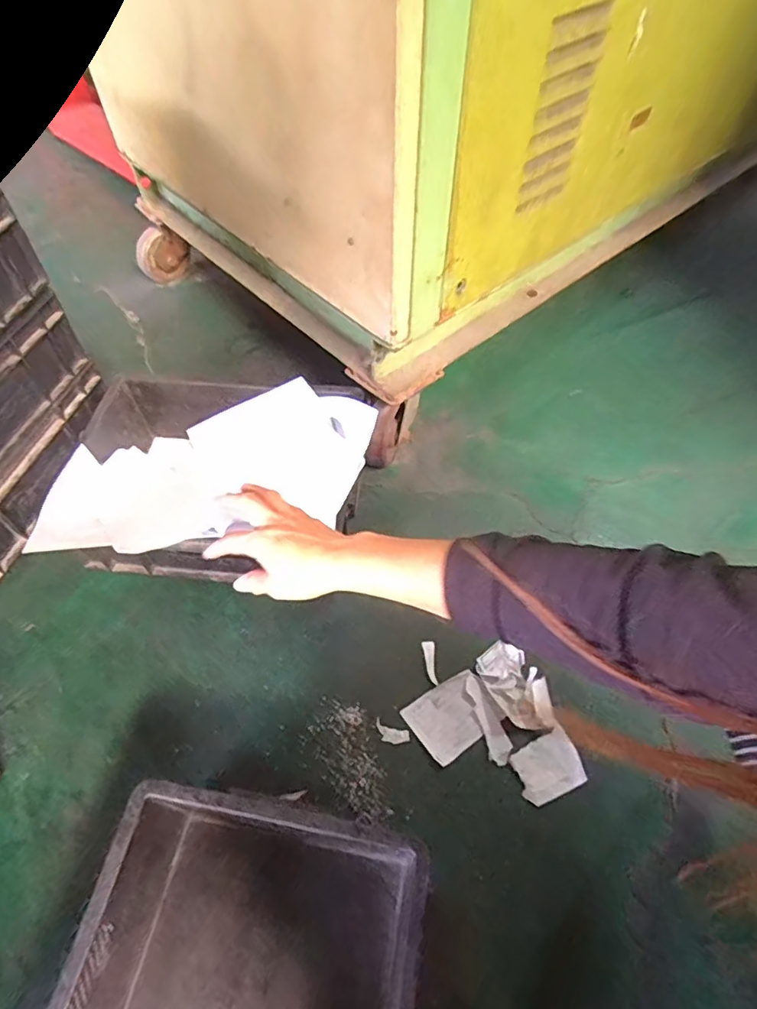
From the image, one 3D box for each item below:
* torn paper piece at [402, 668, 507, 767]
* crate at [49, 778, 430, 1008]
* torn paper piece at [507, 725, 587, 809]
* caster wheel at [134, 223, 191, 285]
[{"bbox_3d":[0.081,0.225,0.577,0.090,0.009,0.069,-29,59,-18],"label":"torn paper piece"},{"bbox_3d":[-0.111,0.409,0.383,0.243,0.122,0.330,9,55,8],"label":"crate"},{"bbox_3d":[0.172,0.266,0.543,0.066,0.004,0.052,-29,63,-6],"label":"torn paper piece"},{"bbox_3d":[-0.403,-0.467,1.002,0.097,0.100,0.034,-17,56,-10],"label":"caster wheel"}]

